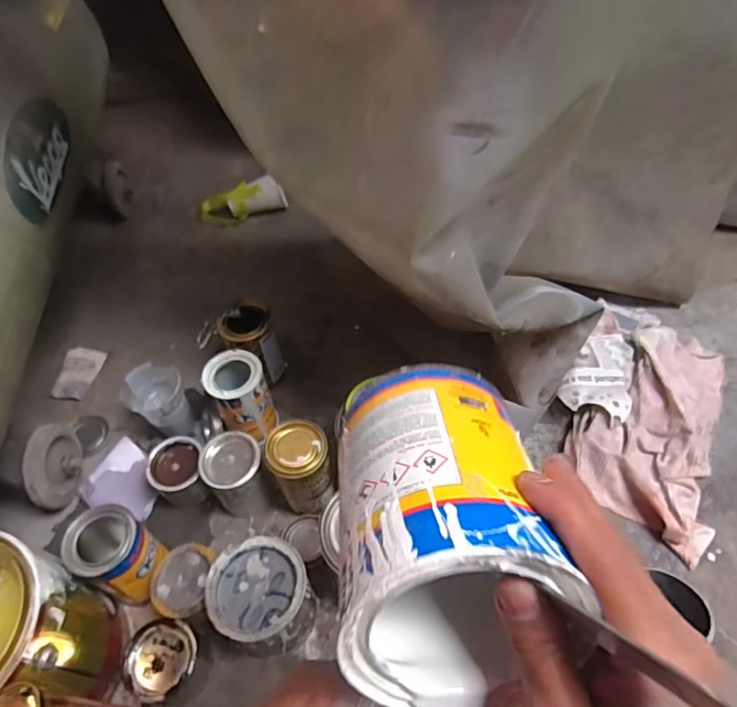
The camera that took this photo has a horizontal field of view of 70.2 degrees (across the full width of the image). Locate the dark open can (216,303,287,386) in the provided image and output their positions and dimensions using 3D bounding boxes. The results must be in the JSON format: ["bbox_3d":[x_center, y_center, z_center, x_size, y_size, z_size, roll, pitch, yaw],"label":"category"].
[{"bbox_3d":[-0.167,-0.001,0.763,0.070,0.136,0.076,-1,53,1],"label":"dark open can"}]

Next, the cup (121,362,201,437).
[{"bbox_3d":[-0.284,0.074,0.728,0.072,0.110,0.069,-1,53,1],"label":"cup"}]

